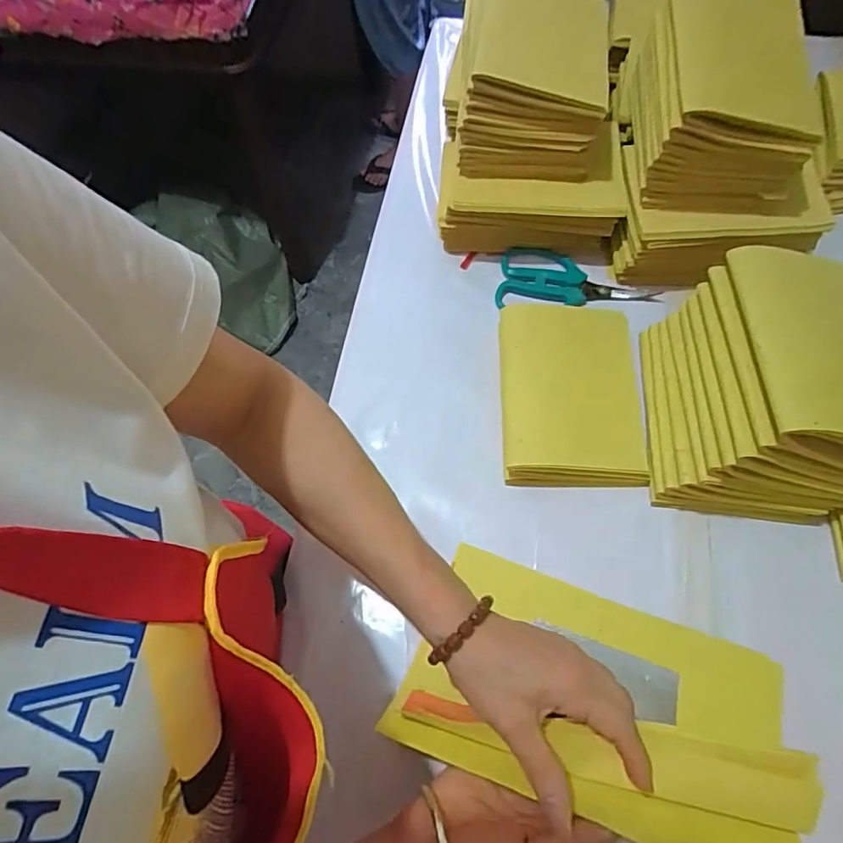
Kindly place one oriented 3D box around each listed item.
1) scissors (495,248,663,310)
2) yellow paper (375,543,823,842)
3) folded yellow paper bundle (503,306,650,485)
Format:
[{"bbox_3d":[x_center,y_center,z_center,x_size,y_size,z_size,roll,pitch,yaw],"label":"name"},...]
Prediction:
[{"bbox_3d":[0.152,-0.139,0.525,0.149,0.009,0.067,4,65,5],"label":"scissors"},{"bbox_3d":[0.112,0.172,0.333,0.228,0.102,0.138,19,67,12],"label":"yellow paper"},{"bbox_3d":[0.127,-0.029,0.463,0.112,0.031,0.168,1,64,3],"label":"folded yellow paper bundle"}]

